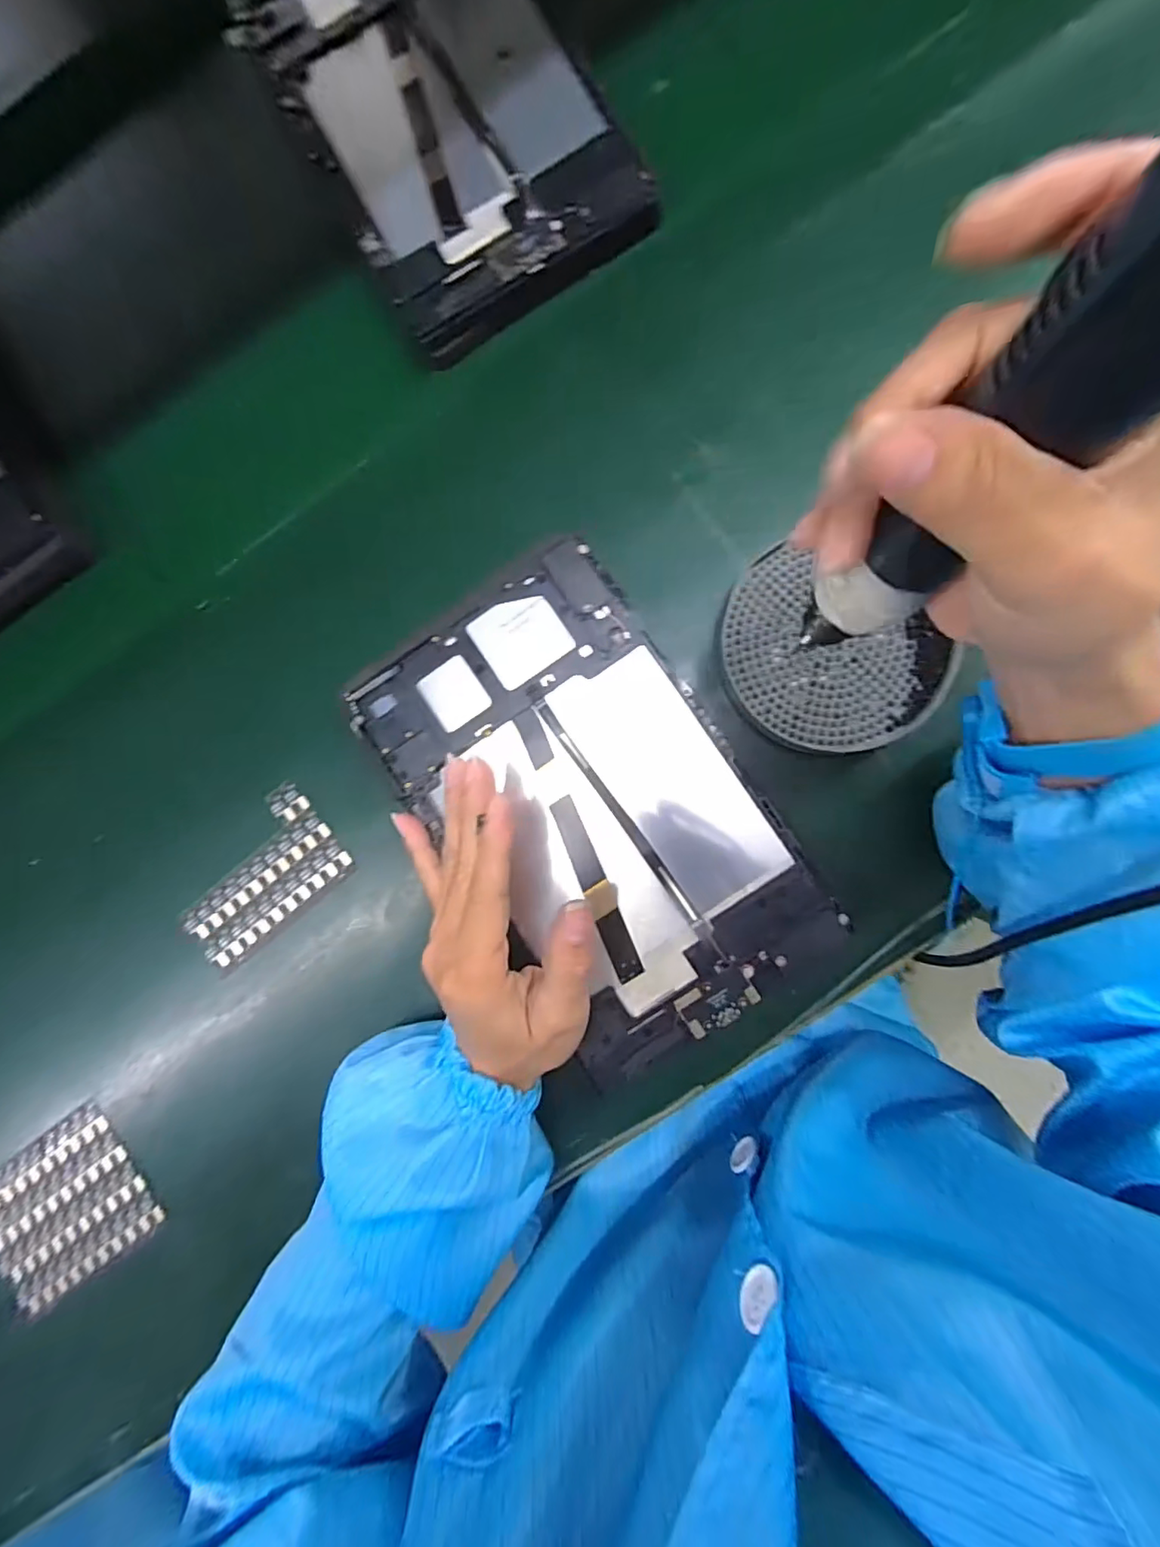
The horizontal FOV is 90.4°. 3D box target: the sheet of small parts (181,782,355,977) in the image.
[{"bbox_3d":[-0.182,0.059,0.325,0.097,0.006,0.058,-40,87,4],"label":"sheet of small parts"}]

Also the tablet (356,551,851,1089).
[{"bbox_3d":[0.005,0.018,0.289,0.145,0.011,0.234,-33,88,4],"label":"tablet"}]

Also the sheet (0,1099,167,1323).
[{"bbox_3d":[-0.298,0.251,0.333,0.098,0.009,0.083,-36,88,4],"label":"sheet"}]

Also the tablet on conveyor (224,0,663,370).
[{"bbox_3d":[-0.079,-0.372,0.327,0.147,0.021,0.242,-29,84,3],"label":"tablet on conveyor"}]

